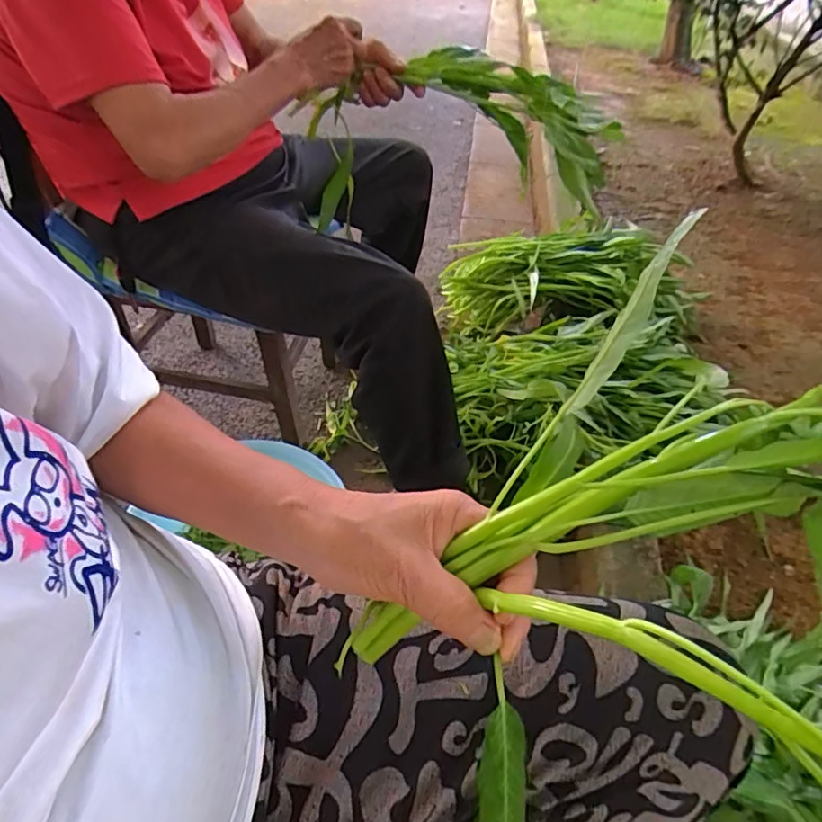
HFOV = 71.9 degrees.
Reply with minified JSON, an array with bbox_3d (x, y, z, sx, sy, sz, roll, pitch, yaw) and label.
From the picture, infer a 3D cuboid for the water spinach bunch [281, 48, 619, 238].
[{"bbox_3d":[0.068,-0.389,0.827,0.451,0.223,0.124,6,47,1],"label":"water spinach bunch"}]

